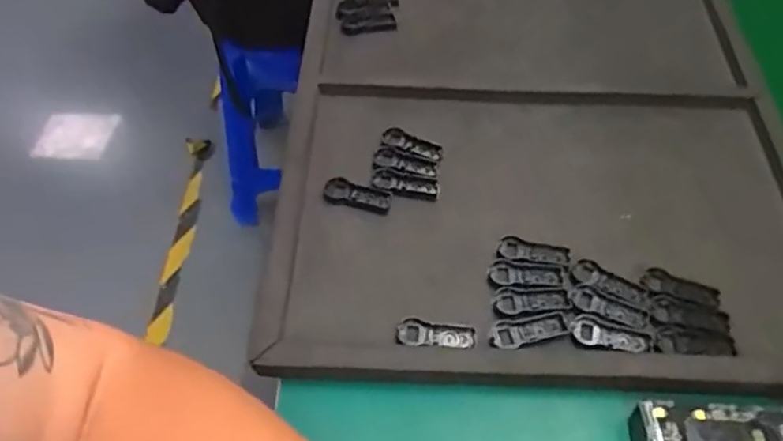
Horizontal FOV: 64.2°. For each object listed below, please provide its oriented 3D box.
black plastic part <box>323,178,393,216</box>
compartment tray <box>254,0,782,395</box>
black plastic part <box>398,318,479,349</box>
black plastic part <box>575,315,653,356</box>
[{"bbox_3d":[-0.027,-0.019,0.496,0.055,0.009,0.021,16,55,8],"label":"black plastic part"},{"bbox_3d":[0.129,-0.119,0.569,0.424,0.041,0.556,3,54,-1],"label":"compartment tray"},{"bbox_3d":[0.031,0.080,0.431,0.054,0.012,0.020,5,54,1],"label":"black plastic part"},{"bbox_3d":[0.153,0.081,0.432,0.051,0.004,0.021,17,55,9],"label":"black plastic part"}]

